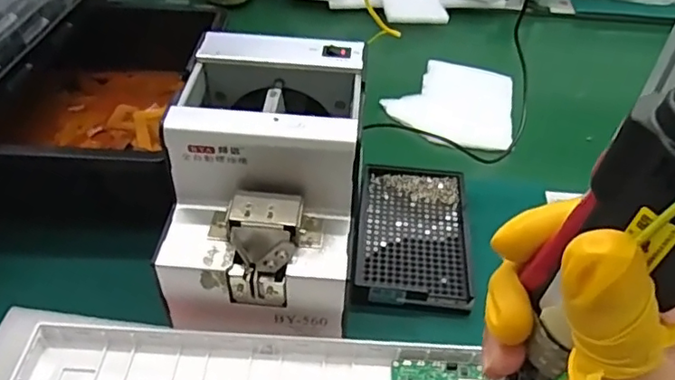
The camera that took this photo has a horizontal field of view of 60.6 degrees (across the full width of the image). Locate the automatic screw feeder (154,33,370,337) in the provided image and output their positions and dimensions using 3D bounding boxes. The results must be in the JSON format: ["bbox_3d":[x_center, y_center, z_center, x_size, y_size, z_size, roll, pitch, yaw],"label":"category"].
[{"bbox_3d":[-0.048,-0.007,0.419,0.124,0.133,0.168,6,43,2],"label":"automatic screw feeder"}]

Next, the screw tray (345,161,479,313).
[{"bbox_3d":[0.063,0.035,0.482,0.095,0.019,0.142,5,43,2],"label":"screw tray"}]

